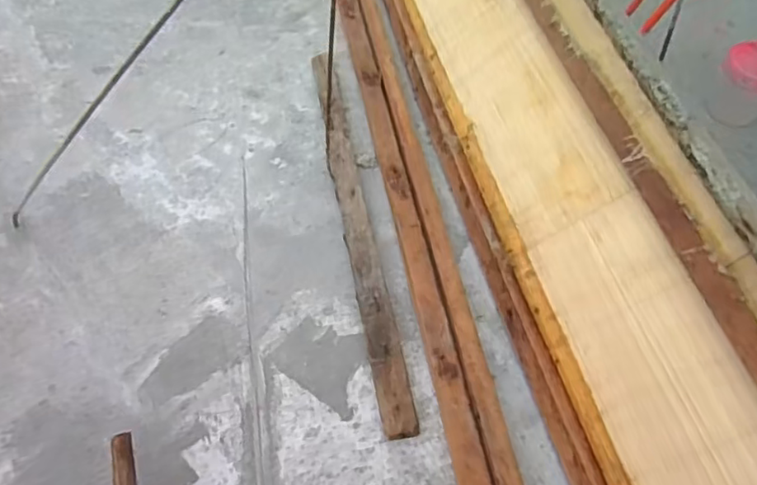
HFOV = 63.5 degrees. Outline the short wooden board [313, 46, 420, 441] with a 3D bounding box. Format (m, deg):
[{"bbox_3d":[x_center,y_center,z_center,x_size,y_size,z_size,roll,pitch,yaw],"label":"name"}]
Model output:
[{"bbox_3d":[-0.064,-0.095,1.598,0.078,0.063,1.215,-10,56,-6],"label":"short wooden board"}]

